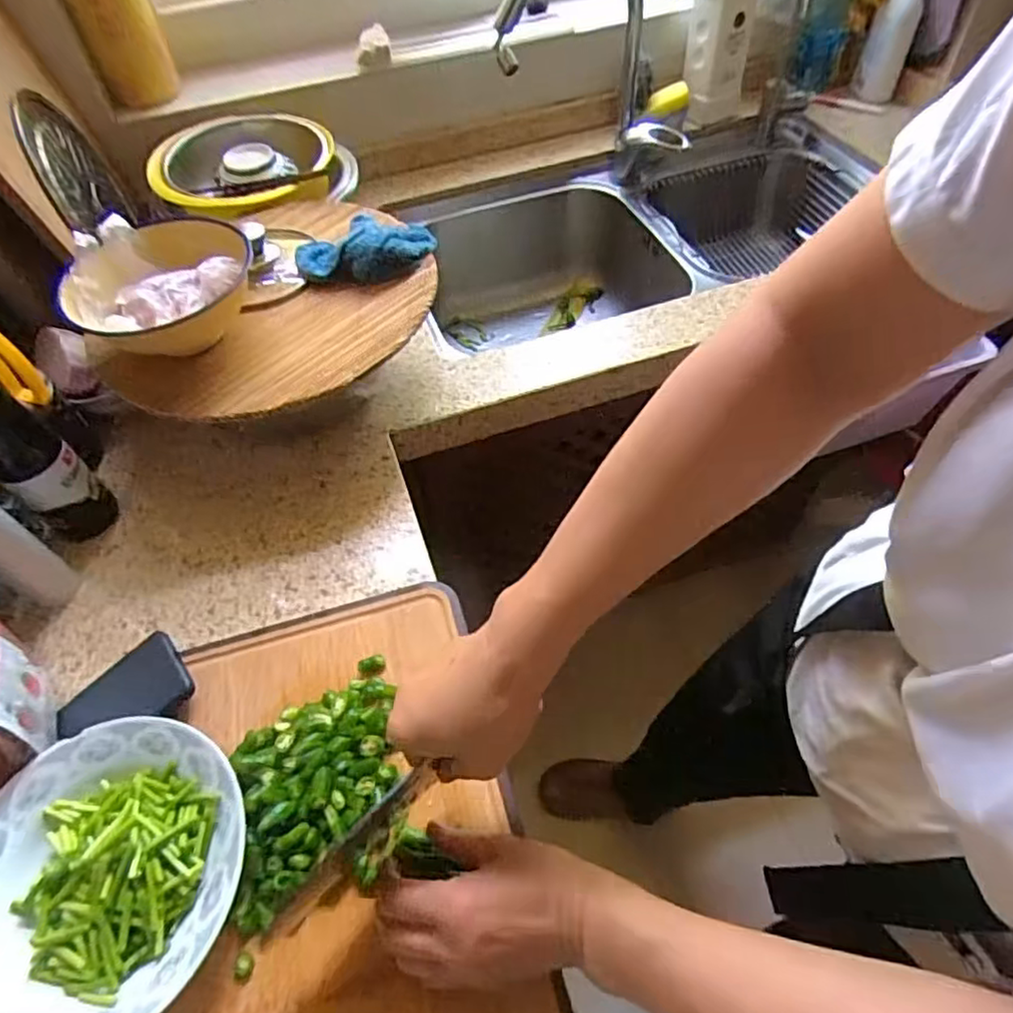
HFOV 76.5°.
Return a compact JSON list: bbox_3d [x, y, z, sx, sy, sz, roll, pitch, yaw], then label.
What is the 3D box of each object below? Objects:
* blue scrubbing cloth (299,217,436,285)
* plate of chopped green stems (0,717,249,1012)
[{"bbox_3d":[-0.146,-0.273,0.675,0.145,0.040,0.078,-22,55,-11],"label":"blue scrubbing cloth"},{"bbox_3d":[-0.270,0.245,0.430,0.187,0.042,0.187,-7,54,-1],"label":"plate of chopped green stems"}]

